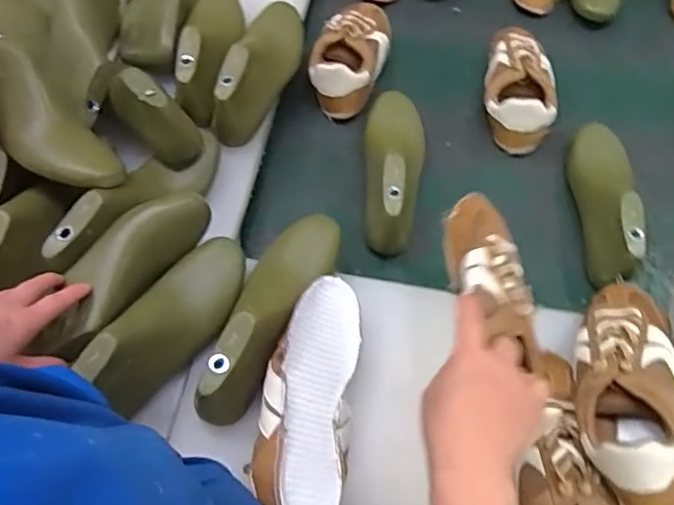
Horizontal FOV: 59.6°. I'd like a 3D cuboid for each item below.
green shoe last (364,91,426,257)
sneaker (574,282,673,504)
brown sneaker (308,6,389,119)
[{"bbox_3d":[0.071,-0.116,0.737,0.078,0.076,0.248,4,61,2],"label":"green shoe last"},{"bbox_3d":[0.264,0.108,0.537,0.081,0.070,0.238,12,46,7],"label":"sneaker"},{"bbox_3d":[0.022,-0.294,0.847,0.095,0.064,0.218,17,63,9],"label":"brown sneaker"}]

